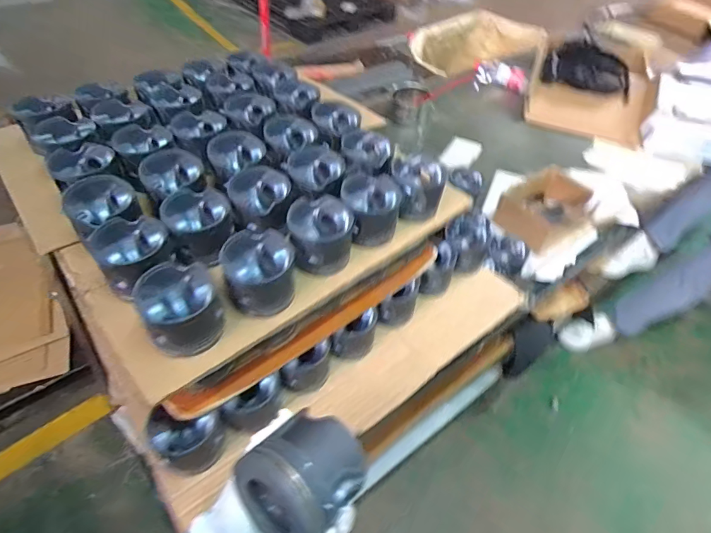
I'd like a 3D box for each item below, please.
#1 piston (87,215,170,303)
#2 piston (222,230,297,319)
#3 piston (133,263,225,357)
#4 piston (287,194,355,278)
[{"bbox_3d":[-0.288,-0.018,0.556,0.096,0.059,0.092,-25,55,-25],"label":"piston"},{"bbox_3d":[-0.124,0.006,0.568,0.090,0.082,0.101,-9,49,-13],"label":"piston"},{"bbox_3d":[-0.207,0.051,0.520,0.084,0.071,0.092,-15,51,-18],"label":"piston"},{"bbox_3d":[-0.050,-0.042,0.615,0.086,0.082,0.097,-7,49,-11],"label":"piston"}]

